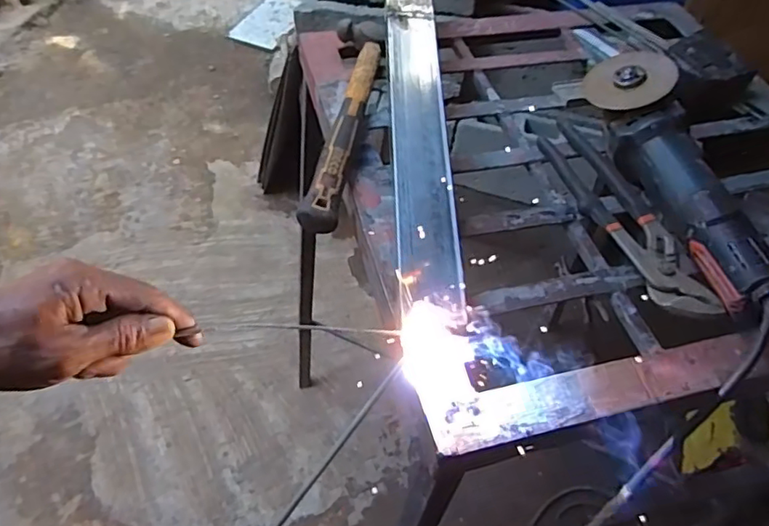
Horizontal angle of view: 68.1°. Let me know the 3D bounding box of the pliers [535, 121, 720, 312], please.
[{"bbox_3d":[0.213,-0.047,0.514,0.055,0.021,0.236,-11,54,-14],"label":"pliers"}]

